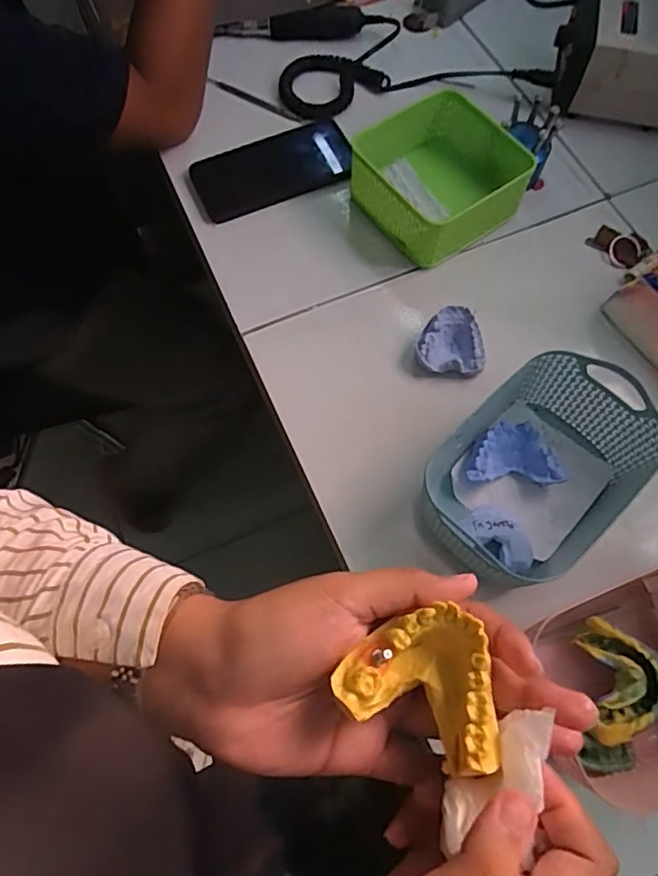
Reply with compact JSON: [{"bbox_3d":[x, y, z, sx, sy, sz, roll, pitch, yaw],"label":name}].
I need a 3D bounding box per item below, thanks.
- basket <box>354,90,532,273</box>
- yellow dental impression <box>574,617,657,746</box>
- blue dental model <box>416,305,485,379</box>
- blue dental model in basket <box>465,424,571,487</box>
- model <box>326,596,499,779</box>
[{"bbox_3d":[0.107,-0.252,0.572,0.140,0.066,0.135,-34,72,-12],"label":"basket"},{"bbox_3d":[0.200,0.165,0.404,0.048,0.031,0.076,-6,69,-1],"label":"yellow dental impression"},{"bbox_3d":[0.109,-0.084,0.521,0.057,0.030,0.054,9,69,4],"label":"blue dental model"},{"bbox_3d":[0.147,0.014,0.473,0.071,0.025,0.048,4,69,2],"label":"blue dental model in basket"},{"bbox_3d":[0.032,0.097,0.221,0.053,0.017,0.055,-7,68,-2],"label":"model"}]

